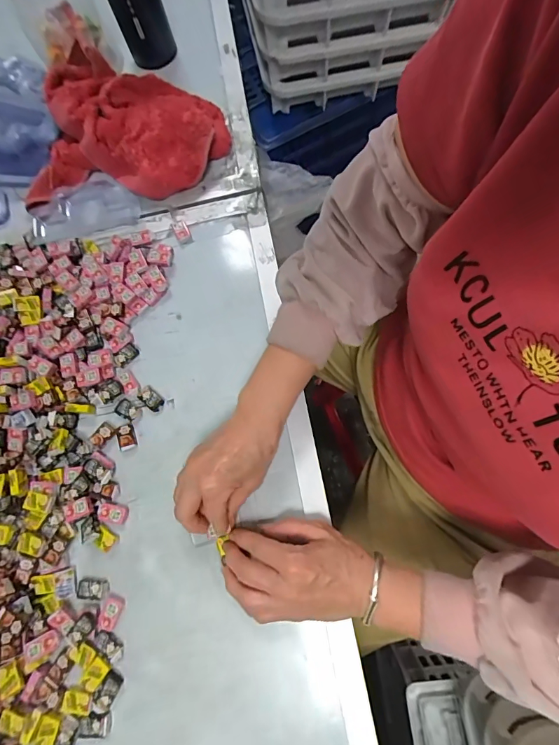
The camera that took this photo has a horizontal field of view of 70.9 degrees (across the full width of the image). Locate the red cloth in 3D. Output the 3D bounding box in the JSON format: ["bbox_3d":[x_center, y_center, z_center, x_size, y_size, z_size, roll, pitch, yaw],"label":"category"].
[{"bbox_3d":[-0.188,-0.305,0.485,0.244,0.060,0.183,-2,76,1],"label":"red cloth"}]

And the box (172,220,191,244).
[{"bbox_3d":[-0.119,-0.171,0.474,0.017,0.011,0.027,-23,76,-4],"label":"box"}]

